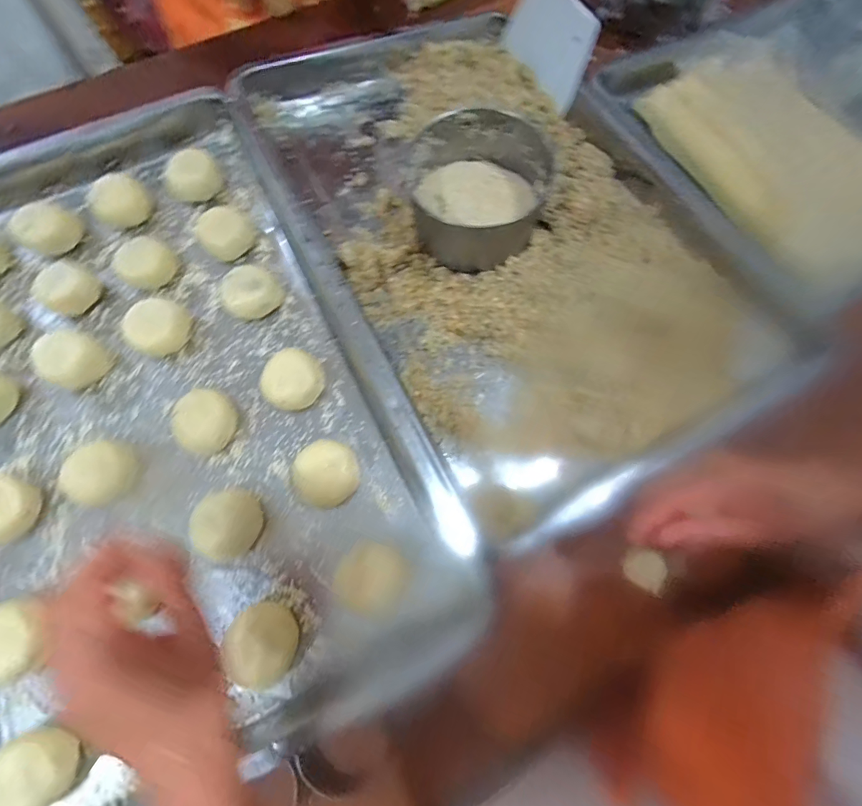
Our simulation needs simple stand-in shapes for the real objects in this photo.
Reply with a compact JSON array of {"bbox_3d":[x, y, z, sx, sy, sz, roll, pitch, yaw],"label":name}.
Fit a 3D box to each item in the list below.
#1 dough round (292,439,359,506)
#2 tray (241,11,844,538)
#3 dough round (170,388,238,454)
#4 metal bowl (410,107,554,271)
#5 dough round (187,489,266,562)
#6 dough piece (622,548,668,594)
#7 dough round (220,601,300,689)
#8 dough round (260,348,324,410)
[{"bbox_3d":[-0.086,0.058,0.340,0.051,0.015,0.051,0,72,-1],"label":"dough round"},{"bbox_3d":[0.066,-0.211,0.443,0.364,0.066,0.606,-28,75,-10],"label":"tray"},{"bbox_3d":[-0.190,0.016,0.348,0.043,0.028,0.048,38,75,10],"label":"dough round"},{"bbox_3d":[0.043,-0.214,0.415,0.141,0.068,0.125,13,72,3],"label":"metal bowl"},{"bbox_3d":[-0.158,0.092,0.317,0.046,0.031,0.052,-4,72,-3],"label":"dough round"},{"bbox_3d":[0.185,0.143,0.355,0.032,0.004,0.030,23,81,27],"label":"dough piece"},{"bbox_3d":[-0.121,0.172,0.293,0.047,0.037,0.051,-43,78,-14],"label":"dough round"},{"bbox_3d":[-0.121,-0.020,0.364,0.052,0.025,0.052,0,72,-1],"label":"dough round"}]

